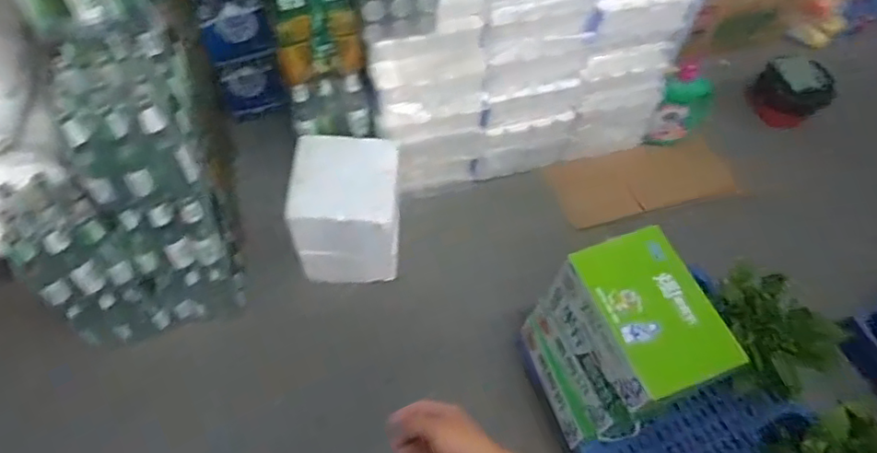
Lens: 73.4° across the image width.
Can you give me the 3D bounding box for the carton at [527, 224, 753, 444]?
[{"bbox_3d":[0.393,0.260,1.302,0.231,0.413,0.309,-15,59,-14],"label":"carton"}]

